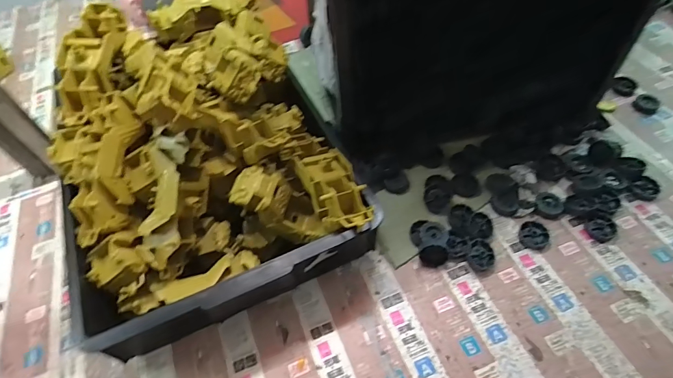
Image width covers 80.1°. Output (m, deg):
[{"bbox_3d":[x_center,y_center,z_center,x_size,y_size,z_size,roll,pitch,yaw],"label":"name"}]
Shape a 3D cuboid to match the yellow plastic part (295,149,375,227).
[{"bbox_3d":[0.000,0.000,0.468,0.061,0.030,0.113,-24,56,-12],"label":"yellow plastic part"}]

